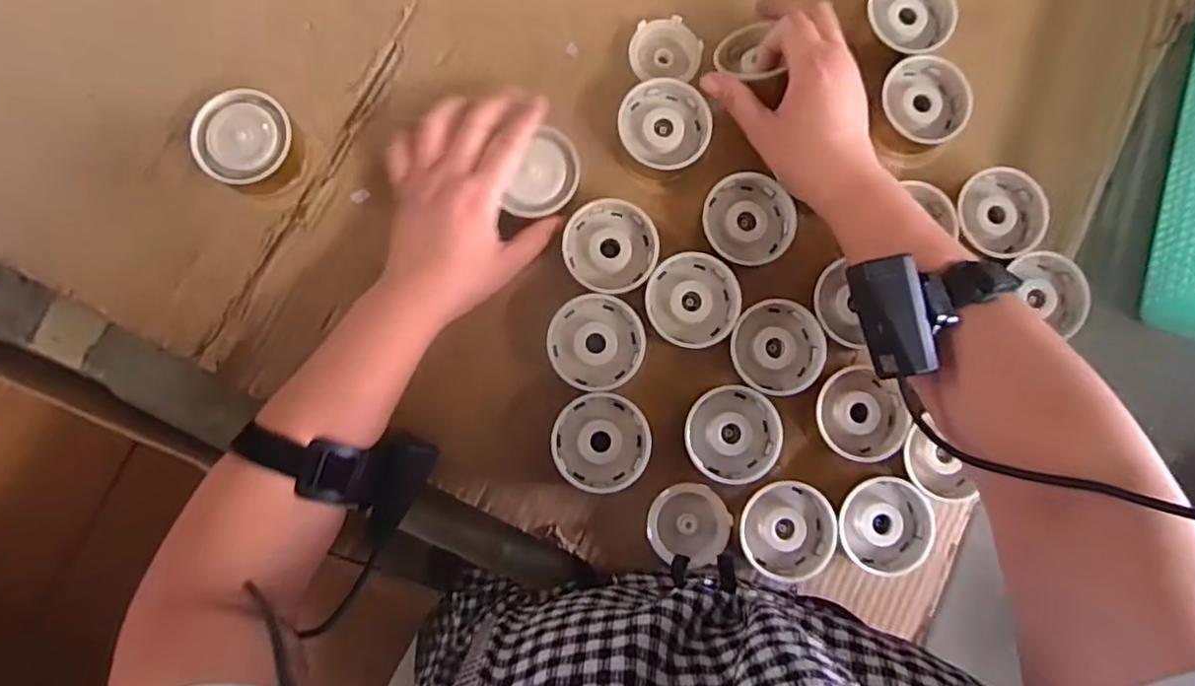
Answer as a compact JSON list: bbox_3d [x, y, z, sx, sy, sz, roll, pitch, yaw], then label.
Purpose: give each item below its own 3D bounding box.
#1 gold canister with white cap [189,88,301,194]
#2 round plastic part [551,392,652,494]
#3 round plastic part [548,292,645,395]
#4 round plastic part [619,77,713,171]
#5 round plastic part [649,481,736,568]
[{"bbox_3d":[-0.247,-0.142,0.447,0.063,0.034,0.065,0,84,-3],"label":"gold canister with white cap"},{"bbox_3d":[0.003,0.071,0.446,0.066,0.023,0.067,0,84,-3],"label":"round plastic part"},{"bbox_3d":[-0.001,0.000,0.450,0.066,0.017,0.066,0,84,-3],"label":"round plastic part"},{"bbox_3d":[0.050,-0.163,0.474,0.066,0.023,0.064,0,84,-3],"label":"round plastic part"},{"bbox_3d":[0.067,0.131,0.454,0.058,0.011,0.056,0,84,-3],"label":"round plastic part"}]

